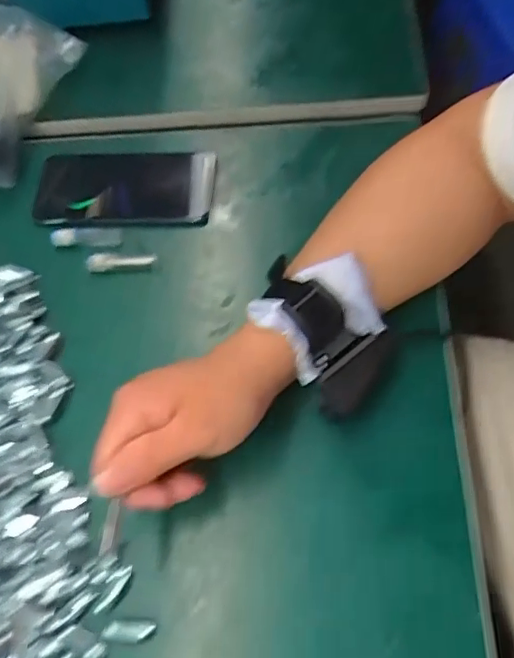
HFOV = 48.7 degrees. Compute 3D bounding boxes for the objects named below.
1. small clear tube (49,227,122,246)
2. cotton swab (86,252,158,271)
[{"bbox_3d":[-0.143,-0.079,0.474,0.058,0.012,0.017,-4,64,3],"label":"small clear tube"},{"bbox_3d":[-0.110,-0.055,0.460,0.056,0.009,0.015,0,64,5],"label":"cotton swab"}]

